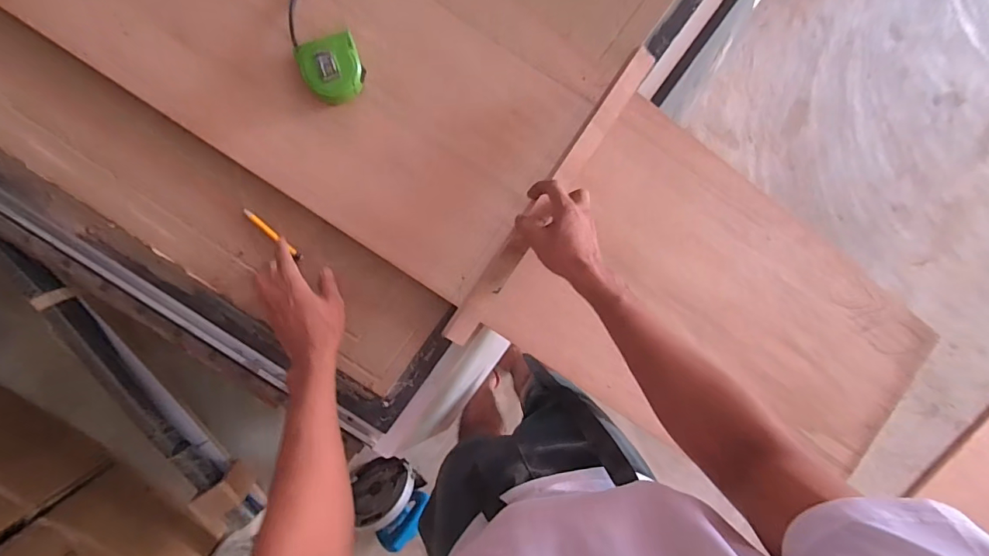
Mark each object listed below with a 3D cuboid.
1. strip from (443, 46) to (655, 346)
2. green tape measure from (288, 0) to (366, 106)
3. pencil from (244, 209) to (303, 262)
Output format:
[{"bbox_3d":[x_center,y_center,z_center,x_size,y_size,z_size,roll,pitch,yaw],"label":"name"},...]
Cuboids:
[{"bbox_3d":[0.075,-0.107,0.603,0.031,0.019,0.448,35,88,-9],"label":"strip"},{"bbox_3d":[-0.222,-0.313,0.592,0.076,0.044,0.184,-20,87,-3],"label":"green tape measure"},{"bbox_3d":[-0.296,-0.058,0.622,0.097,0.012,0.011,40,92,-3],"label":"pencil"}]

